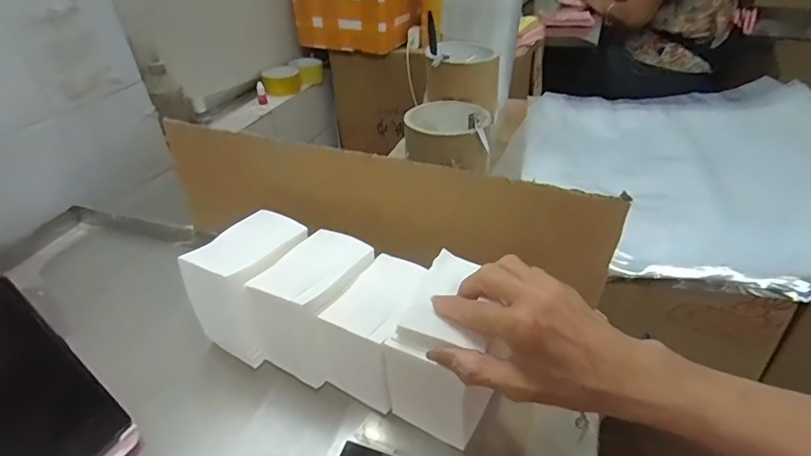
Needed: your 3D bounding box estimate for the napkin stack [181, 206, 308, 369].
[{"bbox_3d":[-0.147,0.055,0.469,0.073,0.106,0.102,18,40,27],"label":"napkin stack"}]

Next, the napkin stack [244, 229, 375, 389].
[{"bbox_3d":[-0.085,0.071,0.450,0.079,0.102,0.109,18,40,27],"label":"napkin stack"}]

